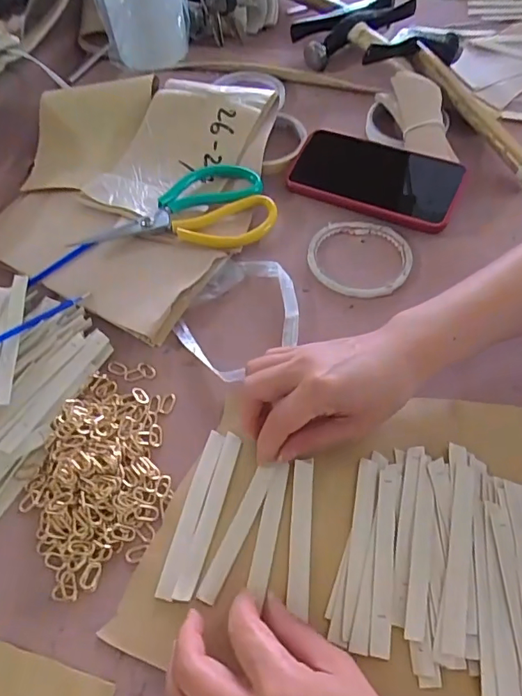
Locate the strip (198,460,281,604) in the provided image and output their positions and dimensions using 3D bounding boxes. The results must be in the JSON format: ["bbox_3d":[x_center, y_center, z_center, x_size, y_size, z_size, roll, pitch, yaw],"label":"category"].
[{"bbox_3d":[-0.016,0.126,0.339,0.015,0.006,0.098,22,61,14],"label":"strip"}]

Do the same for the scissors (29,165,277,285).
[{"bbox_3d":[-0.102,-0.127,0.471,0.227,0.026,0.098,-12,61,-4],"label":"scissors"}]

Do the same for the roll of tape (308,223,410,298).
[{"bbox_3d":[0.091,-0.085,0.454,0.094,0.006,0.085,3,61,5],"label":"roll of tape"}]

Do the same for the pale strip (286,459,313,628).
[{"bbox_3d":[0.027,0.128,0.334,0.014,0.009,0.097,3,59,5],"label":"pale strip"}]

